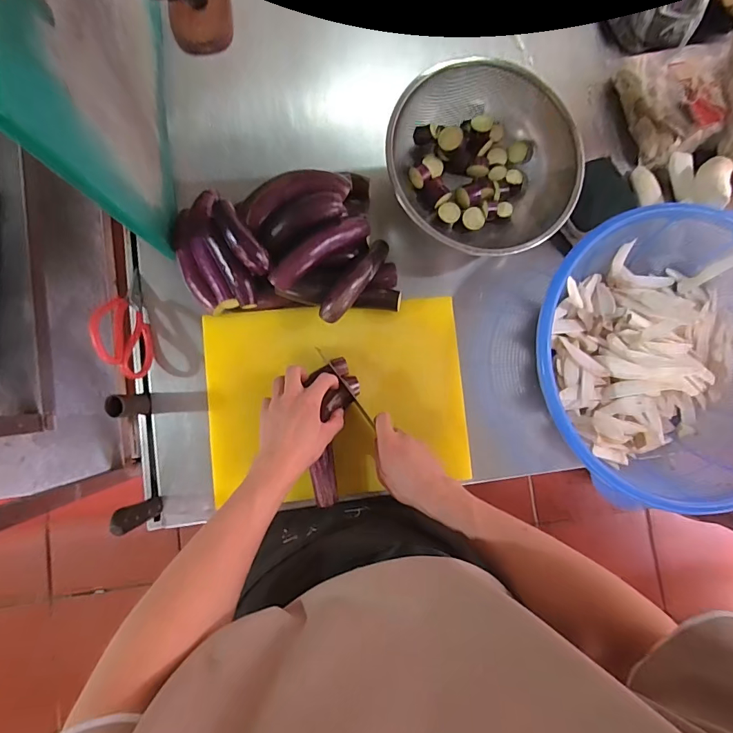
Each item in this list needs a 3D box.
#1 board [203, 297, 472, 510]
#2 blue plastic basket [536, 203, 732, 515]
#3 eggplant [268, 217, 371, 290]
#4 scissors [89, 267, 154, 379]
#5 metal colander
[{"bbox_3d":[-0.044,0.054,0.674,0.400,0.025,0.297,-5,86,-5],"label":"board"},{"bbox_3d":[0.450,-0.016,0.660,0.420,0.127,0.423,-5,86,-5],"label":"blue plastic basket"},{"bbox_3d":[-0.070,-0.173,0.630,0.173,0.039,0.039,-39,89,-6],"label":"eggplant"},{"bbox_3d":[-0.362,-0.069,0.626,0.041,0.108,0.171,-11,86,-5],"label":"scissors"},{"bbox_3d":[0.176,-0.313,0.685,0.305,0.098,0.283,37,84,-1],"label":"metal colander"}]

